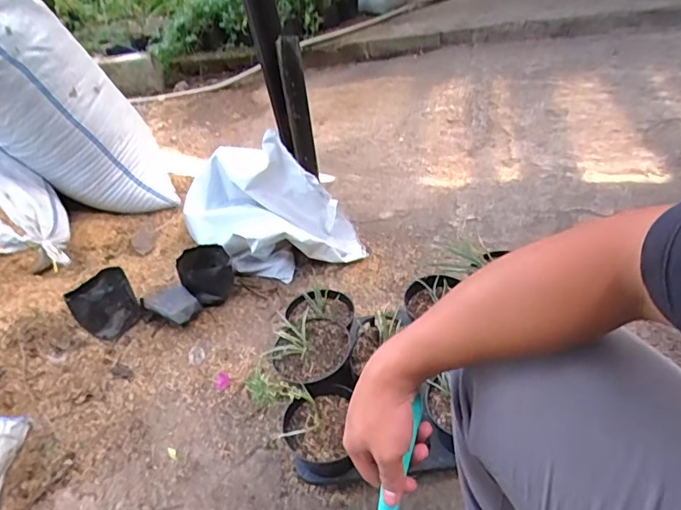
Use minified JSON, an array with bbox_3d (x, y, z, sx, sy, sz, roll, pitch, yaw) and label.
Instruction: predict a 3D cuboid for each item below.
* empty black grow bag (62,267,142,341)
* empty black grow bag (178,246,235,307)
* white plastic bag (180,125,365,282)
[{"bbox_3d":[-0.492,0.101,1.038,0.102,0.099,0.120,28,49,36],"label":"empty black grow bag"},{"bbox_3d":[-0.294,0.044,1.095,0.110,0.087,0.111,-23,41,-20],"label":"empty black grow bag"},{"bbox_3d":[-0.191,-0.096,1.133,0.428,0.253,0.200,15,43,26],"label":"white plastic bag"}]

